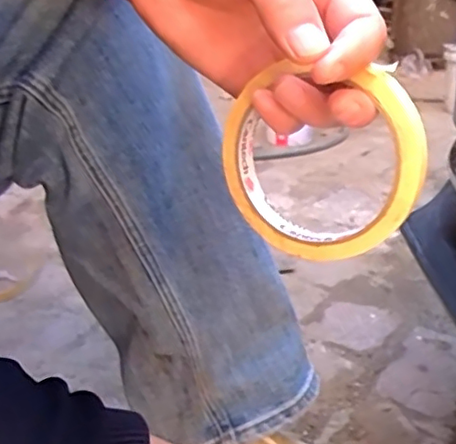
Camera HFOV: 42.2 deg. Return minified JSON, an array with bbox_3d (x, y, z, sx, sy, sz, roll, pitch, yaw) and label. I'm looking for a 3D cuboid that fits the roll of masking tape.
[{"bbox_3d":[0.041,-0.026,0.272,0.097,0.087,0.011,15,27,29],"label":"roll of masking tape"}]

